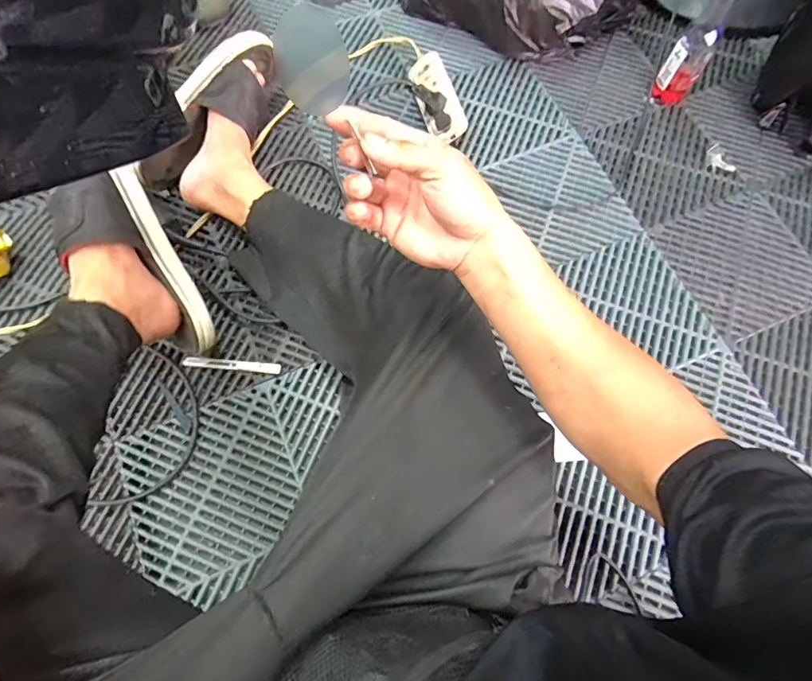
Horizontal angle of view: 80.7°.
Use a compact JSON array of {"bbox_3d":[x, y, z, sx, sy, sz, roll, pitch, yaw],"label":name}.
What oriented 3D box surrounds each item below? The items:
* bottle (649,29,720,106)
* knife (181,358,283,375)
[{"bbox_3d":[0.436,-0.429,0.750,0.060,0.107,0.053,31,74,10],"label":"bottle"},{"bbox_3d":[-0.232,0.033,0.638,0.129,0.011,0.014,5,71,2],"label":"knife"}]

